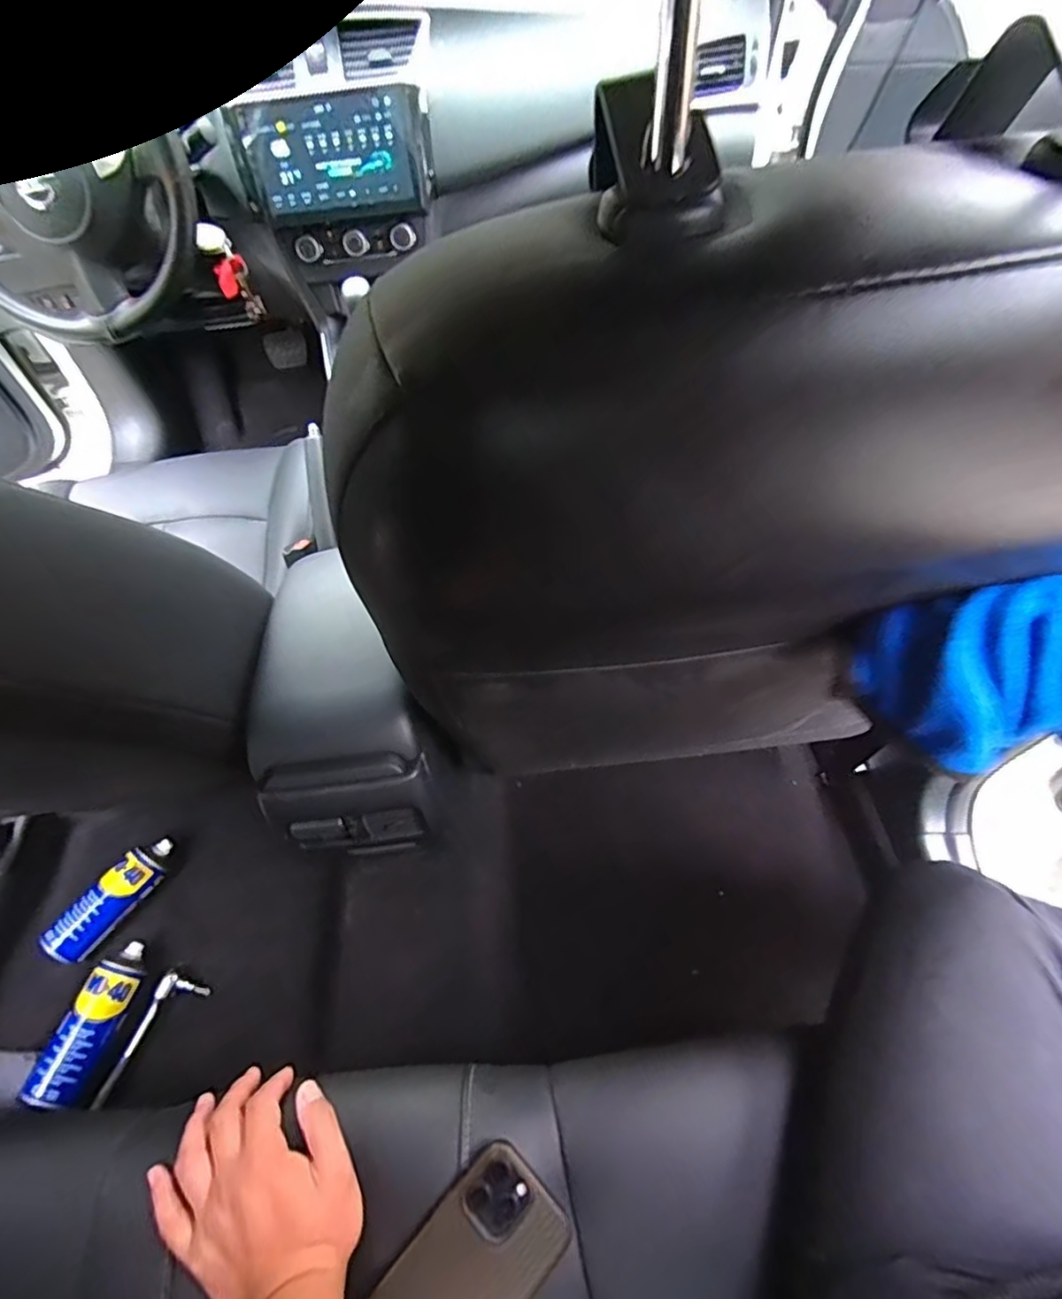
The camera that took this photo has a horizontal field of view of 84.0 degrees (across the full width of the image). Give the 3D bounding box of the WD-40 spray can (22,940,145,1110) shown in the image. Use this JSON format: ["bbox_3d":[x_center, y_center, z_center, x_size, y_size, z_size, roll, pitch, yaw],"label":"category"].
[{"bbox_3d":[-0.580,0.497,0.792,0.071,0.055,0.187,5,57,8],"label":"WD-40 spray can"}]

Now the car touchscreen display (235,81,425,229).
[{"bbox_3d":[-0.282,-0.727,0.874,0.253,0.148,0.023,-7,29,1],"label":"car touchscreen display"}]

